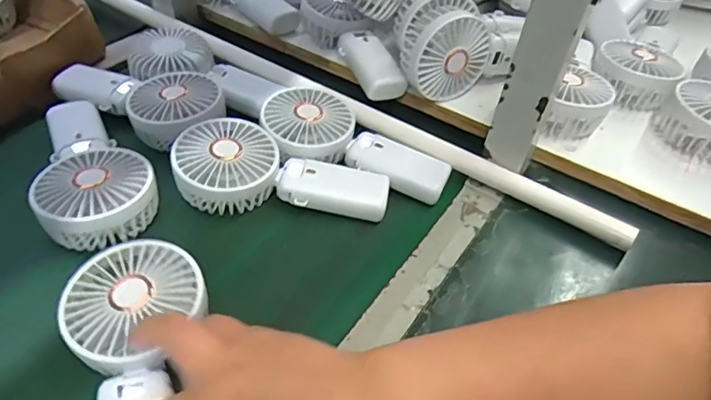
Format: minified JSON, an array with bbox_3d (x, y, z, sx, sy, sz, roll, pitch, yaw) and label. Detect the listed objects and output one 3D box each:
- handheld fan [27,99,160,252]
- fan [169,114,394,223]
[{"bbox_3d":[-0.230,-0.023,0.437,0.090,0.038,0.172,-27,49,-26],"label":"handheld fan"},{"bbox_3d":[-0.061,-0.023,0.448,0.180,0.049,0.087,4,43,5],"label":"fan"}]

